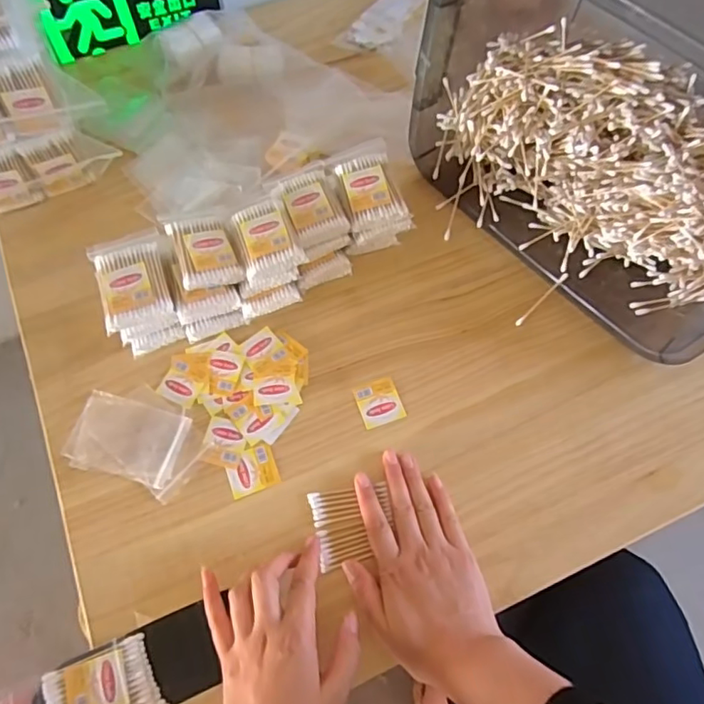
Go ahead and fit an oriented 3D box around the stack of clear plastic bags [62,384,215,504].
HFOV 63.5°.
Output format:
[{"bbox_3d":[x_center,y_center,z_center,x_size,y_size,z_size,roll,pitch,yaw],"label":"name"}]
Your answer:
[{"bbox_3d":[-0.192,0.077,0.516,0.119,0.004,0.083,19,66,9],"label":"stack of clear plastic bags"}]

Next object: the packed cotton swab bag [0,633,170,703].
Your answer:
[{"bbox_3d":[-0.204,0.264,0.427,0.111,0.018,0.060,-22,66,-10],"label":"packed cotton swab bag"}]

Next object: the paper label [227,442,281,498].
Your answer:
[{"bbox_3d":[-0.088,0.105,0.507,0.044,0.004,0.038,-21,66,-10],"label":"paper label"}]

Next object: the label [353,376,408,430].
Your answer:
[{"bbox_3d":[0.026,0.047,0.535,0.040,0.005,0.043,-18,71,-8],"label":"label"}]

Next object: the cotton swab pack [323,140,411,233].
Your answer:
[{"bbox_3d":[0.014,-0.168,0.562,0.059,0.019,0.095,-16,65,-7],"label":"cotton swab pack"}]

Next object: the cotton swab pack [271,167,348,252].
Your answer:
[{"bbox_3d":[-0.039,-0.143,0.552,0.059,0.017,0.079,-20,66,-9],"label":"cotton swab pack"}]

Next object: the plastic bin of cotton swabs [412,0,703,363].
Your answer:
[{"bbox_3d":[0.240,-0.199,0.515,0.194,0.227,0.412,-36,69,-16],"label":"plastic bin of cotton swabs"}]

